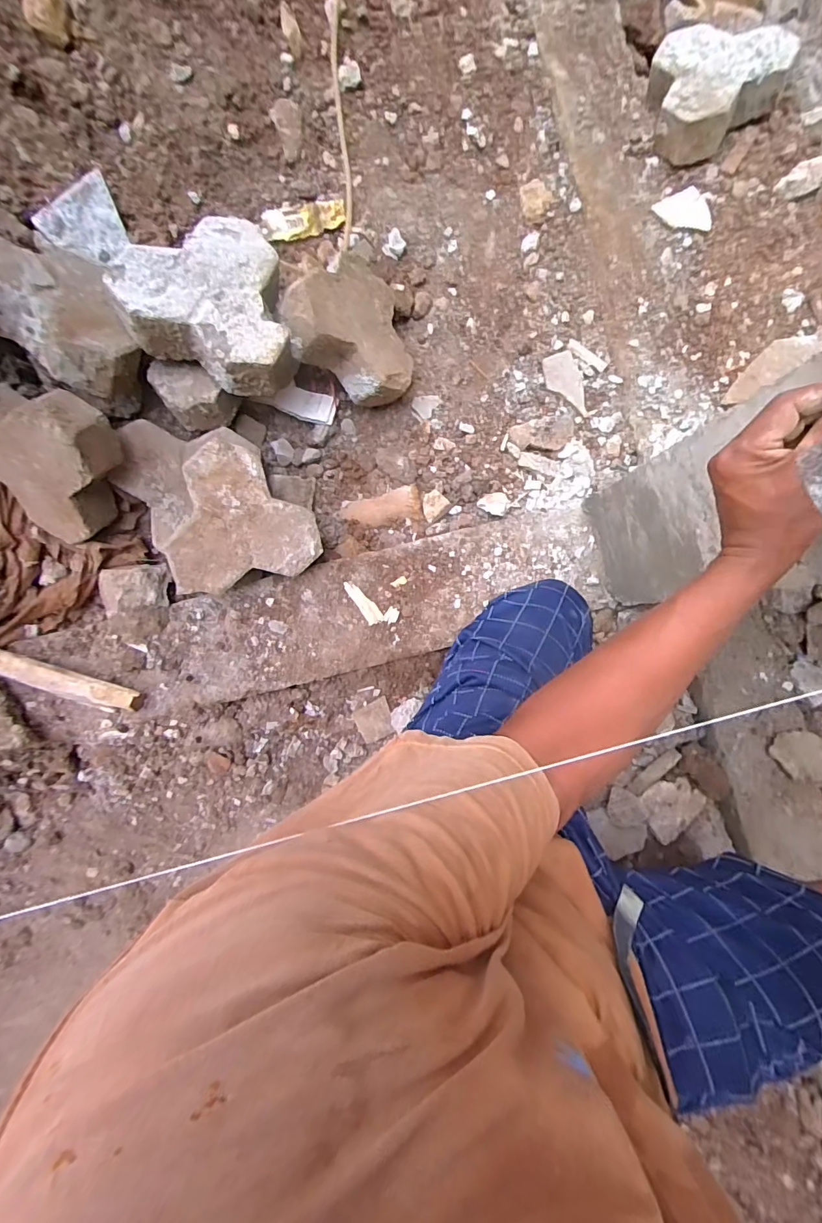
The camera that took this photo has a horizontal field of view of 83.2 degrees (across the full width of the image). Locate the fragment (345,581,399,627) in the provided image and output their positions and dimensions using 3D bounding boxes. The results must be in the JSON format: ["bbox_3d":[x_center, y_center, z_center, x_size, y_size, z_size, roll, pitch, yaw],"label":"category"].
[{"bbox_3d":[-0.065,-0.006,0.699,0.093,0.004,0.038,30,86,-2],"label":"fragment"}]

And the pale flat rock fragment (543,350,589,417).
[{"bbox_3d":[0.256,-0.370,0.756,0.052,0.010,0.108,-27,90,-5],"label":"pale flat rock fragment"}]

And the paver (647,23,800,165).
[{"bbox_3d":[0.484,-0.836,0.737,0.191,0.069,0.197,-10,74,10],"label":"paver"}]

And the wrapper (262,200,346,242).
[{"bbox_3d":[-0.167,-0.614,0.724,0.133,0.013,0.050,-20,89,-5],"label":"wrapper"}]

